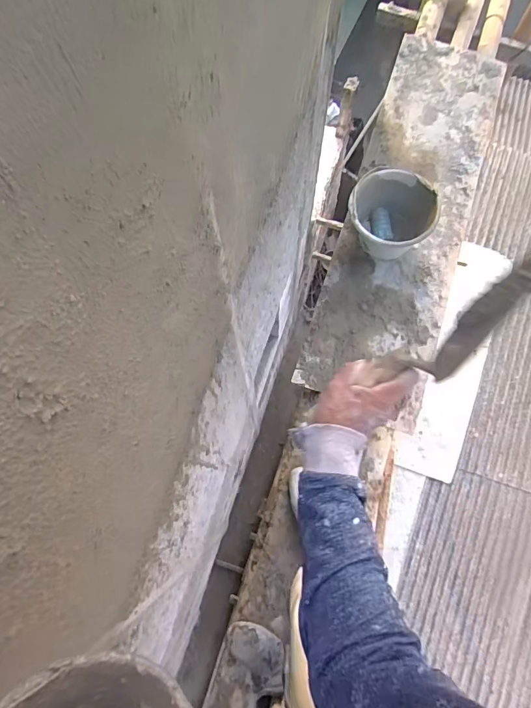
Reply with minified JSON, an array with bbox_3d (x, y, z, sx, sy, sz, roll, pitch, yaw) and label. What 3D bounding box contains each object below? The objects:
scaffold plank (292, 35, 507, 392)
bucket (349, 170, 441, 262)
[{"bbox_3d":[0.487,-0.473,1.462,0.392,0.068,1.307,18,82,4],"label":"scaffold plank"},{"bbox_3d":[0.379,-0.418,1.346,0.260,0.167,0.225,24,76,7],"label":"bucket"}]

